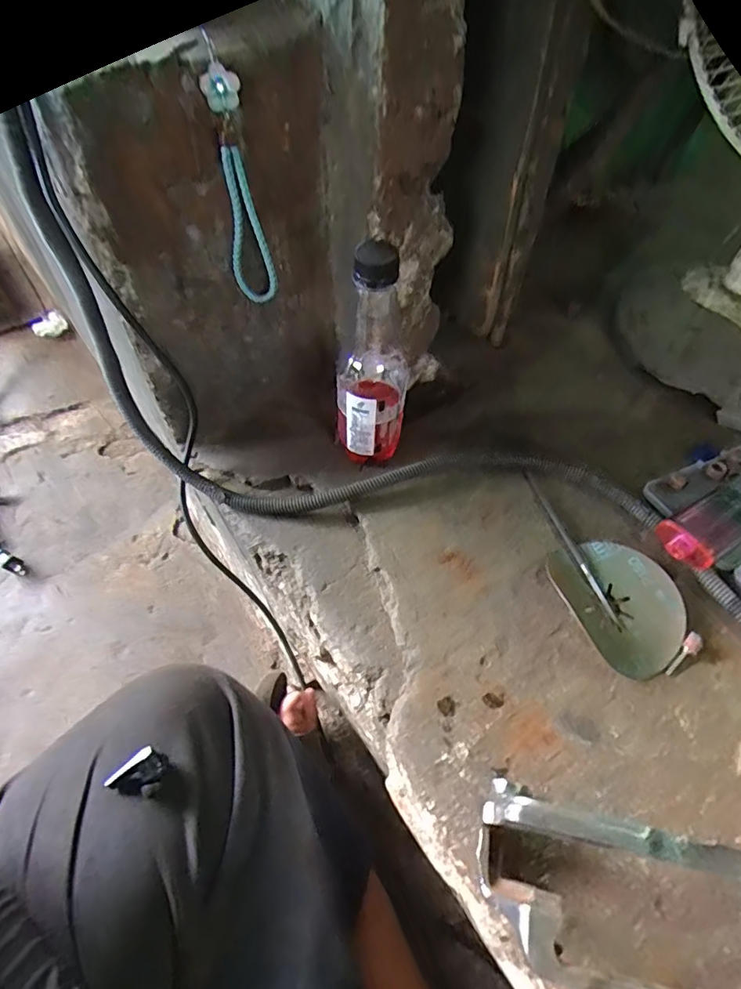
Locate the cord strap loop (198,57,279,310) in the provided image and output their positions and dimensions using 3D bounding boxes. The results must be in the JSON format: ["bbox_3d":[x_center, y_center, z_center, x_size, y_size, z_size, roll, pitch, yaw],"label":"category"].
[{"bbox_3d":[-0.092,-0.205,0.371,0.030,0.158,0.025,-10,53,-7],"label":"cord strap loop"}]

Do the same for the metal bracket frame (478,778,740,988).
[{"bbox_3d":[0.154,0.214,0.268,0.193,0.078,0.080,10,53,8],"label":"metal bracket frame"}]

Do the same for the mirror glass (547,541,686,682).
[{"bbox_3d":[0.197,0.081,0.405,0.080,0.009,0.108,-19,55,-13],"label":"mirror glass"}]

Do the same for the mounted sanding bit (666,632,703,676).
[{"bbox_3d":[0.229,0.117,0.383,0.039,0.009,0.013,-27,57,-19],"label":"mounted sanding bit"}]

